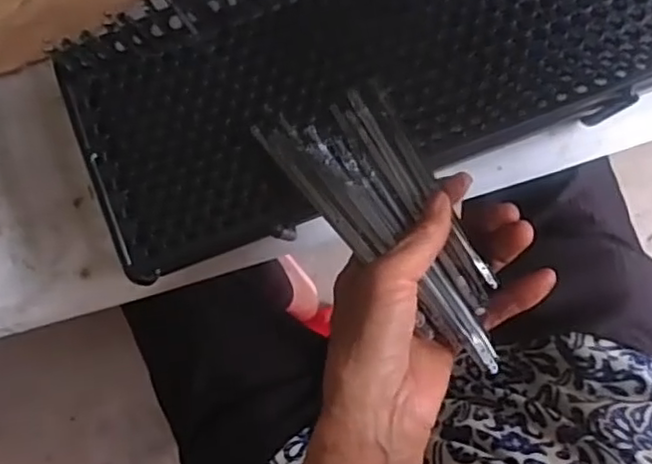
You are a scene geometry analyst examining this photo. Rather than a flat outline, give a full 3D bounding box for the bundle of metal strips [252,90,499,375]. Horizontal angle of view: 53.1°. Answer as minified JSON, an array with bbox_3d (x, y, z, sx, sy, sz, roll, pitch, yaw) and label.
[{"bbox_3d":[0.038,-0.004,0.352,0.069,0.020,0.171,-33,77,4],"label":"bundle of metal strips"}]

